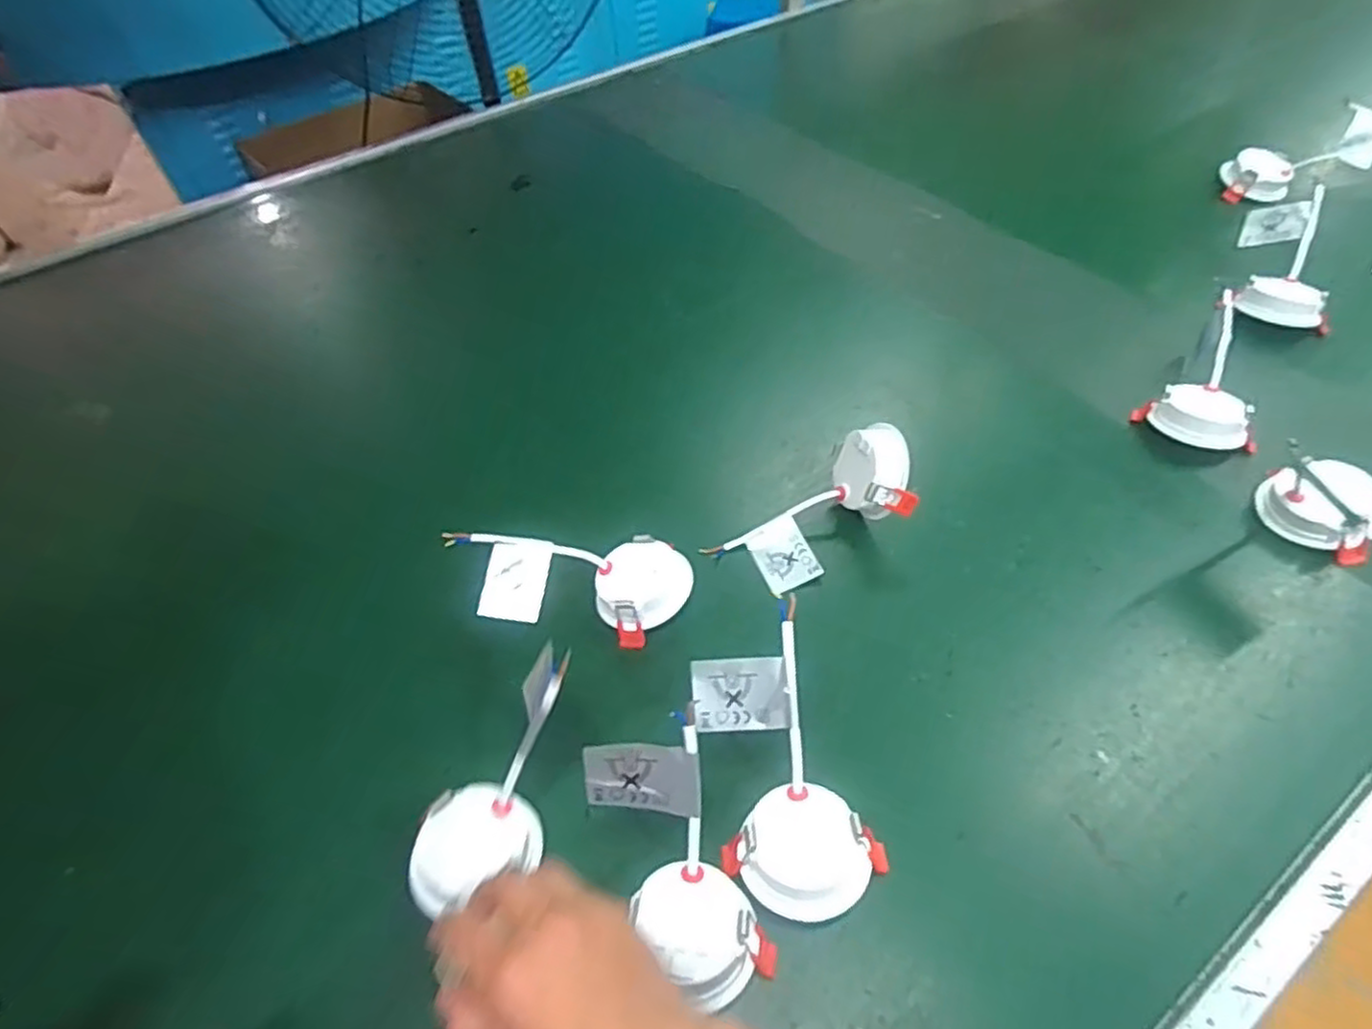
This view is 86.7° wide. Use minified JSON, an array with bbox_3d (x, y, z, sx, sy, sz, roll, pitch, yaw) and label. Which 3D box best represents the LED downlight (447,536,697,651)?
[{"bbox_3d":[-0.083,0.049,0.524,0.170,0.029,0.074,7,50,-6],"label":"LED downlight"}]

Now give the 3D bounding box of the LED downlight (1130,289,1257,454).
[{"bbox_3d":[0.449,-0.110,0.609,0.089,0.062,0.137,33,61,29],"label":"LED downlight"}]

